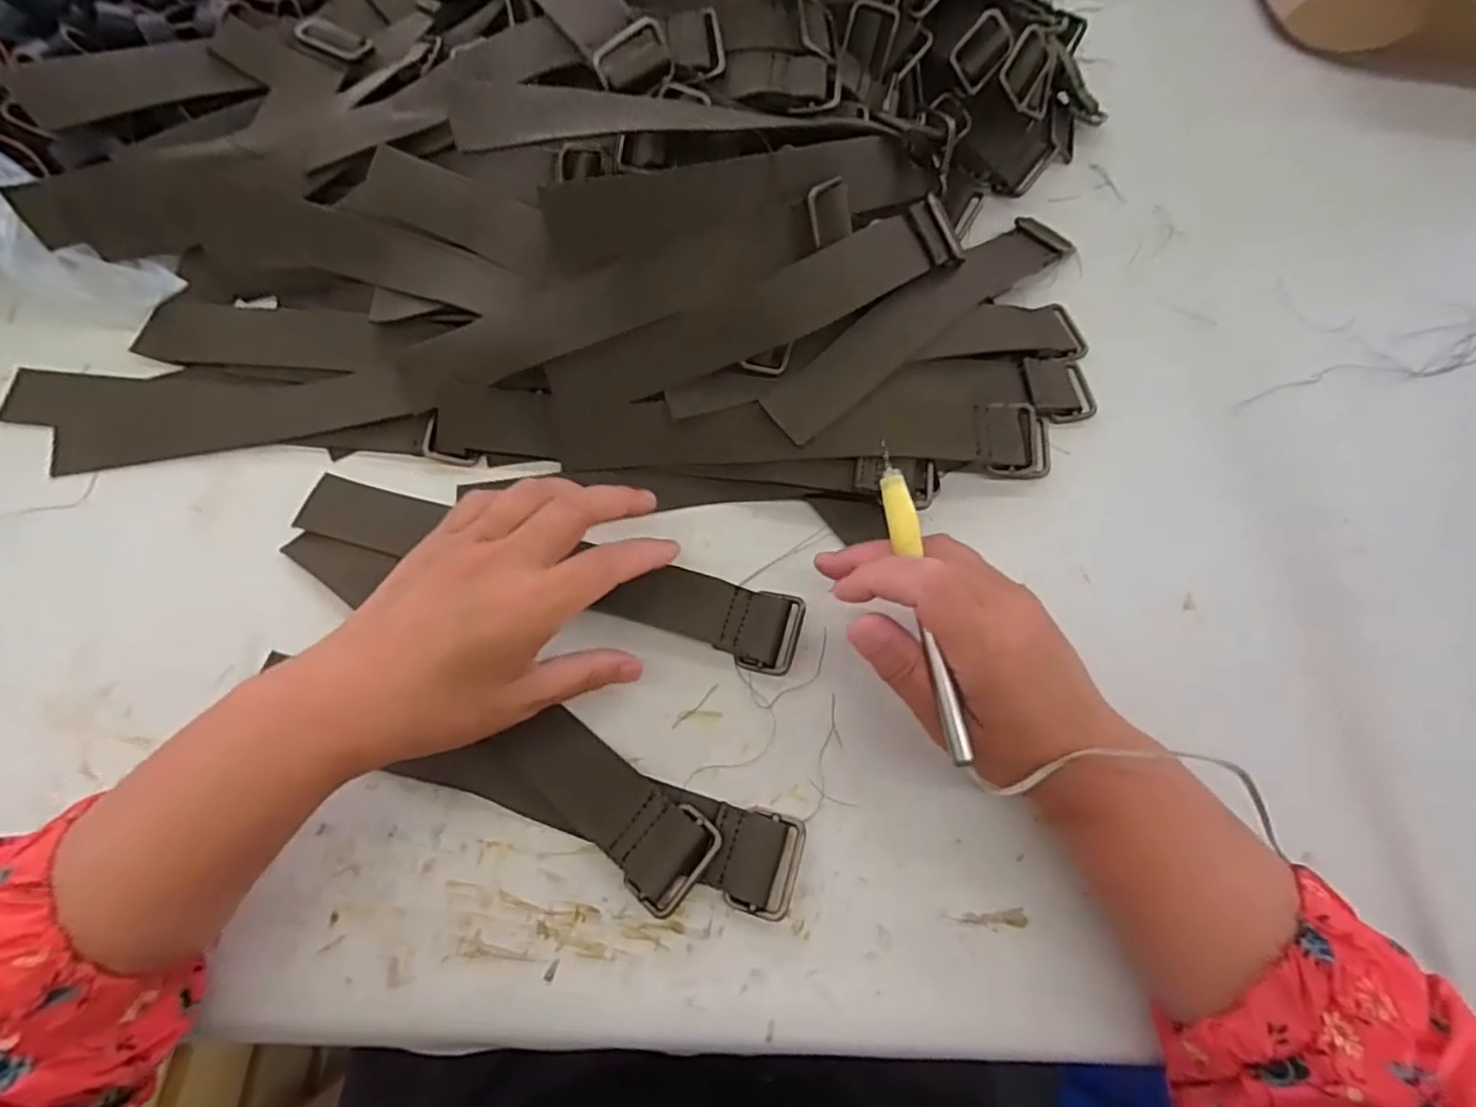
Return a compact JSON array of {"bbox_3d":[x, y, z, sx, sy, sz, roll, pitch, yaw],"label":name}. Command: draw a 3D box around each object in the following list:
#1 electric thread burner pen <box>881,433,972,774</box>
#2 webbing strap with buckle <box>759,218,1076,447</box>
[{"bbox_3d":[0.076,0.018,0.280,0.012,0.006,0.132,-8,77,-5],"label":"electric thread burner pen"},{"bbox_3d":[0.116,-0.146,0.405,0.246,0.034,0.037,-40,75,-16],"label":"webbing strap with buckle"}]

